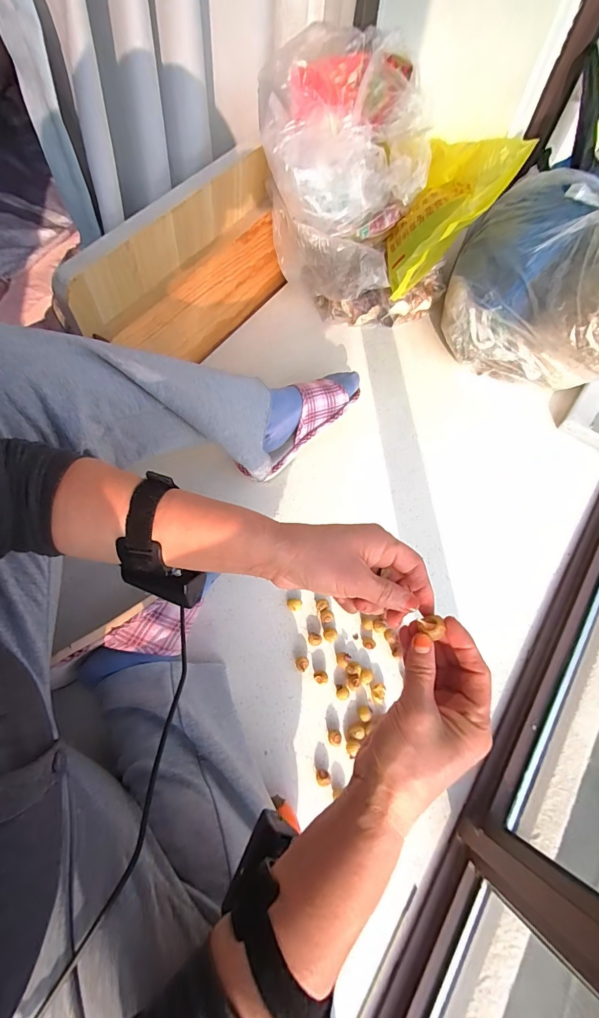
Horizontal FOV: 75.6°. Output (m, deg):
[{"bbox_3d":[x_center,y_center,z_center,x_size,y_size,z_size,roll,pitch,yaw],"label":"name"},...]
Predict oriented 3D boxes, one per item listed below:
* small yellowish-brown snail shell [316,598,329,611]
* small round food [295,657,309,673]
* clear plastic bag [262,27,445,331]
[{"bbox_3d":[0.034,0.142,0.572,0.018,0.011,0.016,-13,68,-7],"label":"small yellowish-brown snail shell"},{"bbox_3d":[0.004,0.217,0.540,0.017,0.015,0.018,1,67,-1],"label":"small round food"},{"bbox_3d":[0.113,-0.536,0.682,0.335,0.316,0.205,-2,67,-3],"label":"clear plastic bag"}]

